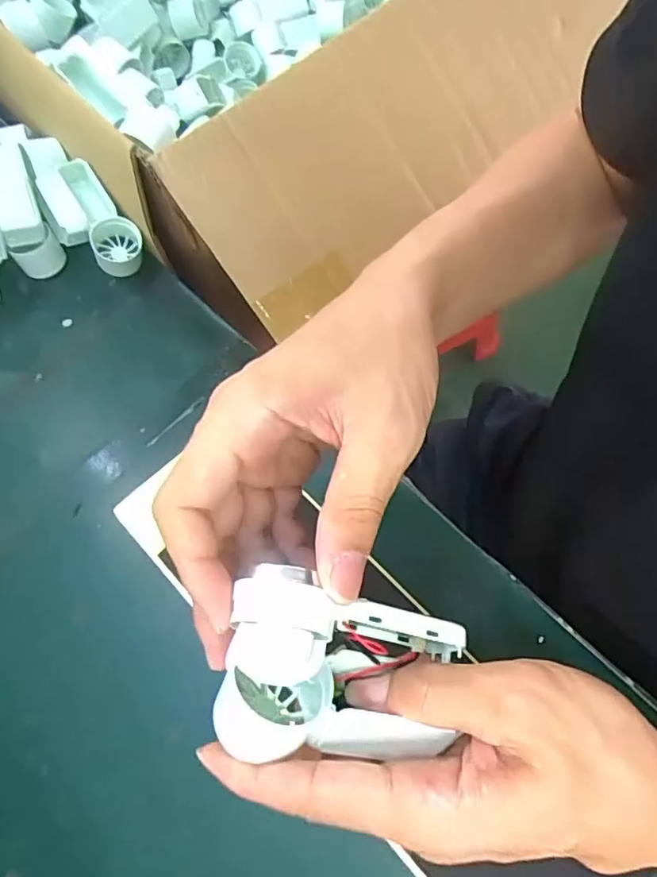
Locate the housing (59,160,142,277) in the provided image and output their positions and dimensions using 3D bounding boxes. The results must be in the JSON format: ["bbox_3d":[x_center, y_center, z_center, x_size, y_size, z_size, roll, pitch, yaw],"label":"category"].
[{"bbox_3d":[-0.194,-0.189,0.483,0.042,0.039,0.104,-28,92,-9],"label":"housing"}]

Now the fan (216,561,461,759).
[{"bbox_3d":[0.004,0.088,0.201,0.083,0.050,0.063,12,67,9],"label":"fan"}]

